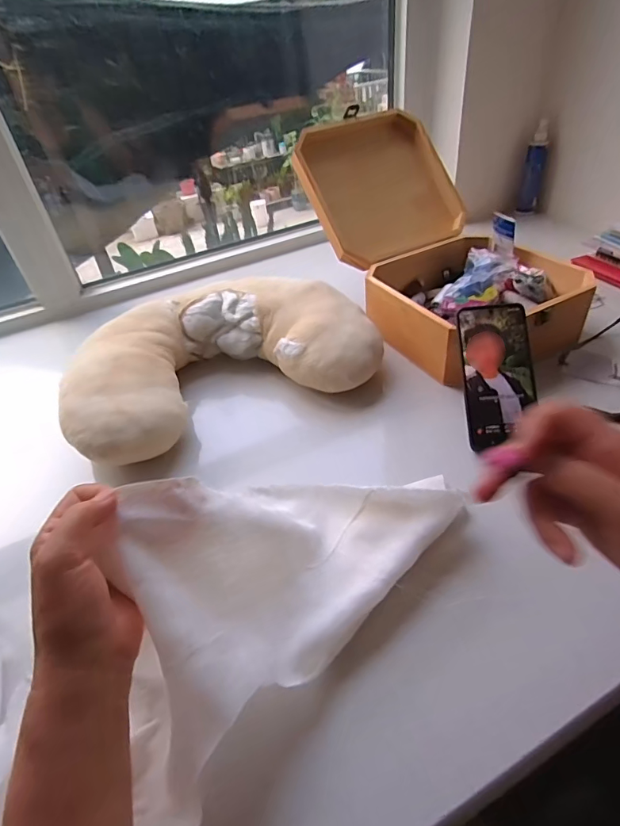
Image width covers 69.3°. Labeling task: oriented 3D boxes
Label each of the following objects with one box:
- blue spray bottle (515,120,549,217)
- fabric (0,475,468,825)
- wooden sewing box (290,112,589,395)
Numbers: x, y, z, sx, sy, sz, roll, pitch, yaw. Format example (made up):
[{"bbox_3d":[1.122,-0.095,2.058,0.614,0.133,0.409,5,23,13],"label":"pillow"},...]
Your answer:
[{"bbox_3d":[0.488,-0.524,0.976,0.042,0.184,0.043,13,45,22],"label":"blue spray bottle"},{"bbox_3d":[-0.124,0.163,0.302,0.495,0.137,0.258,-32,47,-21],"label":"fabric"},{"bbox_3d":[0.179,-0.277,0.666,0.248,0.221,0.443,-24,44,-17],"label":"wooden sewing box"}]

